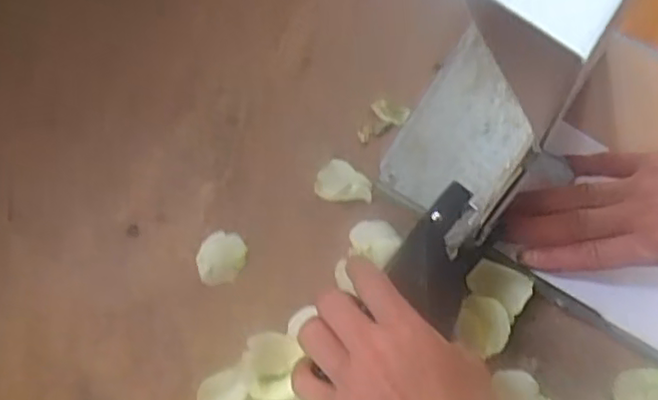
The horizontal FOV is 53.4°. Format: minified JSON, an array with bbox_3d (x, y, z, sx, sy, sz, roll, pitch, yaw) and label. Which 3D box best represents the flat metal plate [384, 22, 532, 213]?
[{"bbox_3d":[0.108,-0.055,0.500,0.087,0.007,0.147,31,74,11],"label":"flat metal plate"}]

